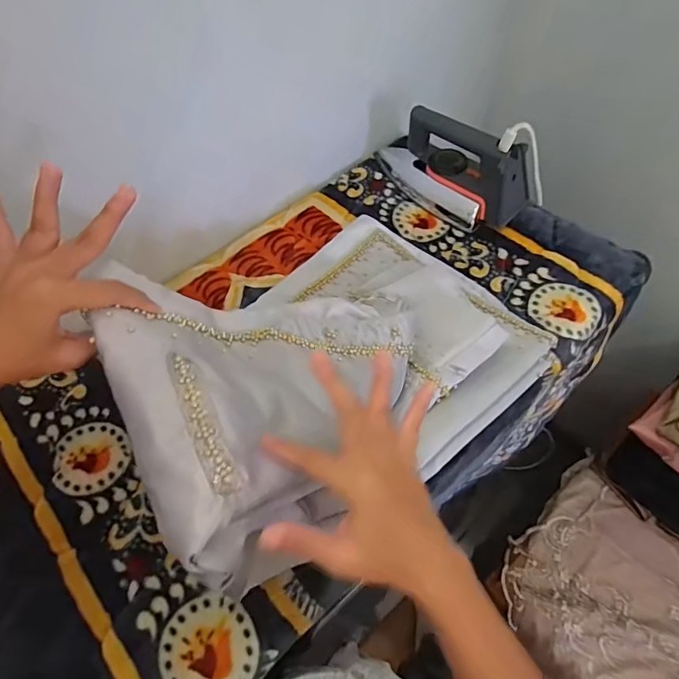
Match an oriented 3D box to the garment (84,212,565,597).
[{"bbox_3d":[0.004,-0.015,0.409,0.348,0.192,0.275,-37,62,-17],"label":"garment"}]

